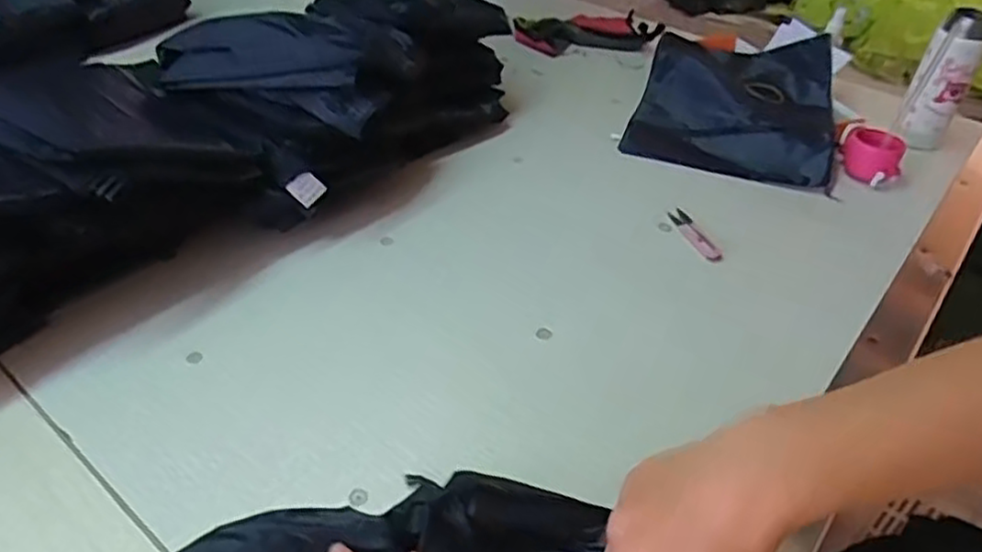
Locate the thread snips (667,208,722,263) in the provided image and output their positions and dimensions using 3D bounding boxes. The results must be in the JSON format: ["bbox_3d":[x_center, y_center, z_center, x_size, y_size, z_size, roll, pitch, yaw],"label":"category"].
[{"bbox_3d":[0.238,-0.049,0.822,0.025,0.009,0.099,-4,41,-12],"label":"thread snips"}]

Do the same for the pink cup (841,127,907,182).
[{"bbox_3d":[0.504,-0.158,0.928,0.072,0.056,0.065,17,42,15],"label":"pink cup"}]

